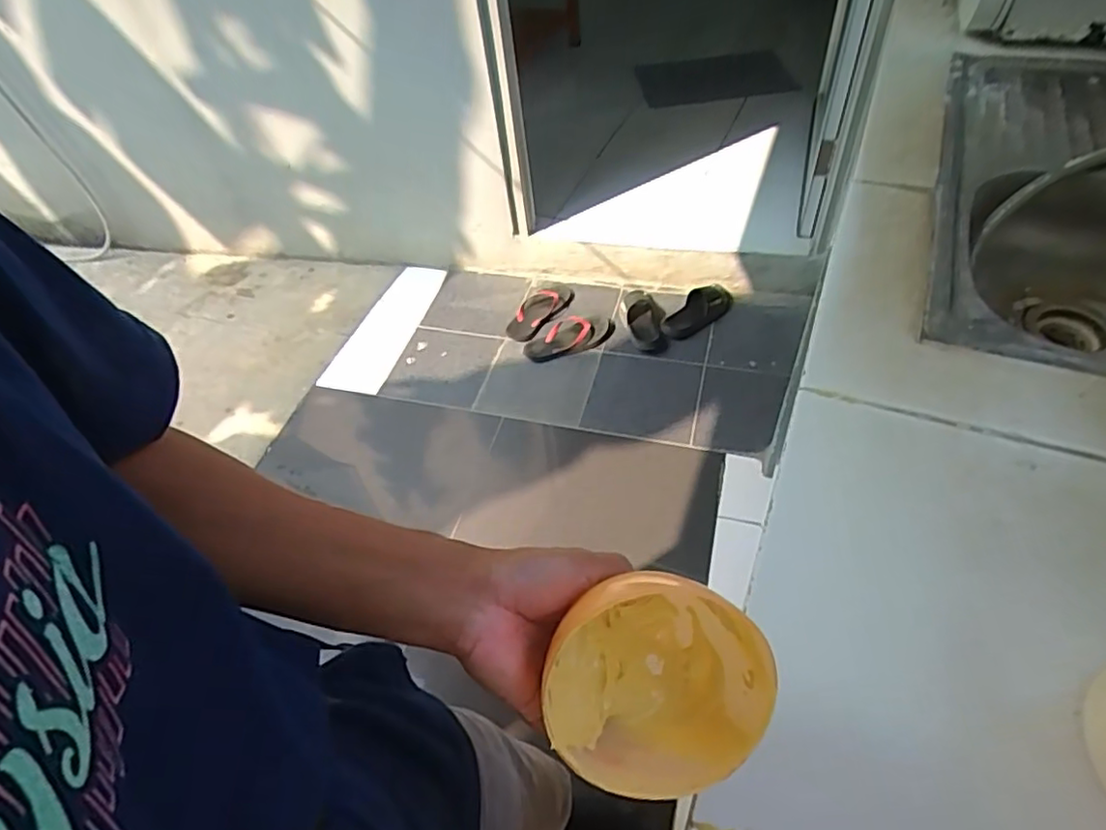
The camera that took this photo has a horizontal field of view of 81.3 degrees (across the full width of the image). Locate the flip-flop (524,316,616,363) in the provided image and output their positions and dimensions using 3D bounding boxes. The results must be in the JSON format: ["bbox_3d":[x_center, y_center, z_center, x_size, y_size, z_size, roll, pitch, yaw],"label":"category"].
[{"bbox_3d":[0.052,-0.227,1.929,0.283,0.049,0.135,-23,51,-12],"label":"flip-flop"}]

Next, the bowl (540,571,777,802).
[{"bbox_3d":[0.053,0.152,0.370,0.117,0.068,0.116,-3,49,4],"label":"bowl"}]

